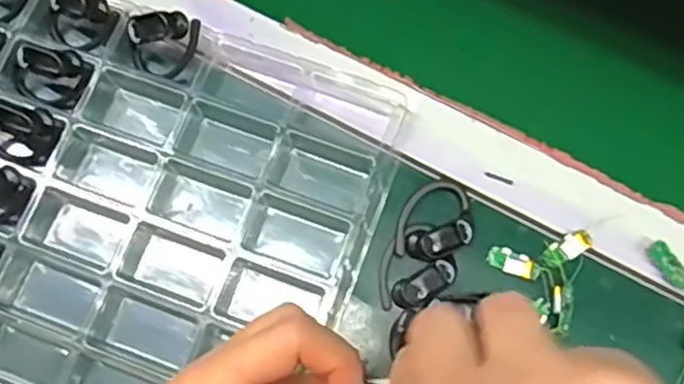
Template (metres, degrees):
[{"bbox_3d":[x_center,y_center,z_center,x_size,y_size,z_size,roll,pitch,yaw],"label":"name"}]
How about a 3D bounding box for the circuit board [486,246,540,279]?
[{"bbox_3d":[0.095,0.040,0.380,0.029,0.005,0.013,28,78,8],"label":"circuit board"}]

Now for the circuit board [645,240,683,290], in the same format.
[{"bbox_3d":[0.177,0.039,0.373,0.011,0.005,0.030,-34,77,-7],"label":"circuit board"}]

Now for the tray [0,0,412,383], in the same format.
[{"bbox_3d":[-0.134,0.007,0.377,0.293,0.032,0.230,18,77,6],"label":"tray"}]

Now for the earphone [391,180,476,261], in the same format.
[{"bbox_3d":[0.053,0.017,0.384,0.040,0.011,0.046,12,76,5],"label":"earphone"}]

